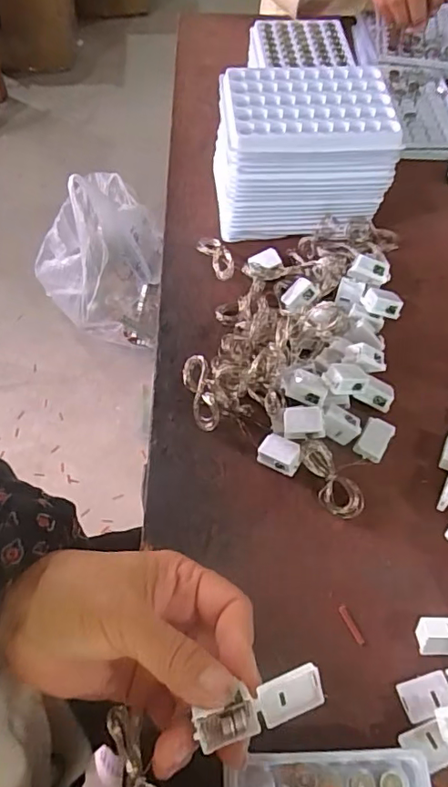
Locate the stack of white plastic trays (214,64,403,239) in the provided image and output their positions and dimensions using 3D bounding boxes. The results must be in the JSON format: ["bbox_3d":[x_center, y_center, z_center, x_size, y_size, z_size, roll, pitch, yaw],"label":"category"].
[{"bbox_3d":[0.061,-0.192,0.432,0.135,0.103,0.087,-2,59,-1],"label":"stack of white plastic trays"}]

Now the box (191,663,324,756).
[{"bbox_3d":[0.014,0.133,0.225,0.056,0.014,0.021,-19,101,-15],"label":"box"}]

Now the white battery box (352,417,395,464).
[{"bbox_3d":[0.102,0.031,0.354,0.019,0.018,0.023,29,64,16],"label":"white battery box"}]

